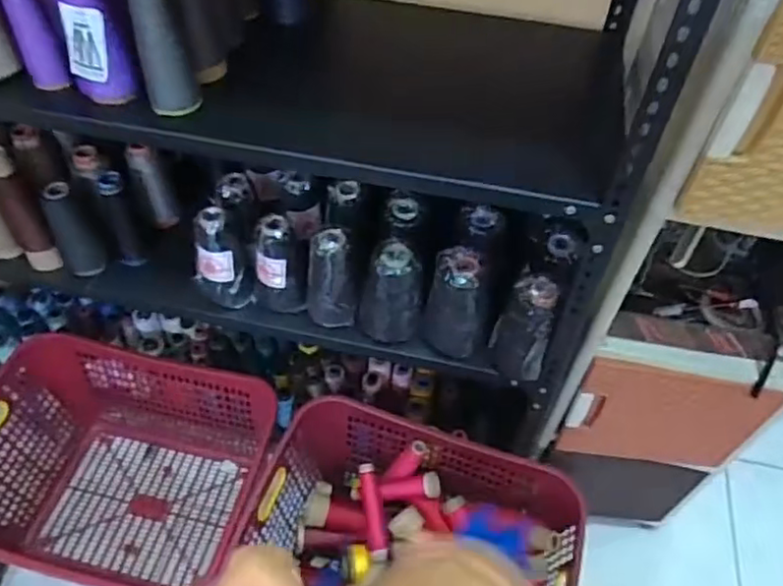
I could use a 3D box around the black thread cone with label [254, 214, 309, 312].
[{"bbox_3d":[-0.183,-0.041,1.018,0.081,0.172,0.073,-10,53,-10],"label":"black thread cone with label"}]

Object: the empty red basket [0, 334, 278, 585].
[{"bbox_3d":[-0.527,0.359,1.296,0.563,0.288,0.413,9,52,5],"label":"empty red basket"}]

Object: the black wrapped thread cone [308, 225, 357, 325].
[{"bbox_3d":[-0.094,-0.019,1.001,0.084,0.159,0.066,-6,52,-7],"label":"black wrapped thread cone"}]

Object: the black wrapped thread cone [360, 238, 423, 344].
[{"bbox_3d":[-0.001,-0.003,0.971,0.096,0.155,0.080,6,52,2],"label":"black wrapped thread cone"}]

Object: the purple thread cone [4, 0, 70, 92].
[{"bbox_3d":[-0.435,-0.327,0.755,0.048,0.177,0.041,-22,56,-19],"label":"purple thread cone"}]

